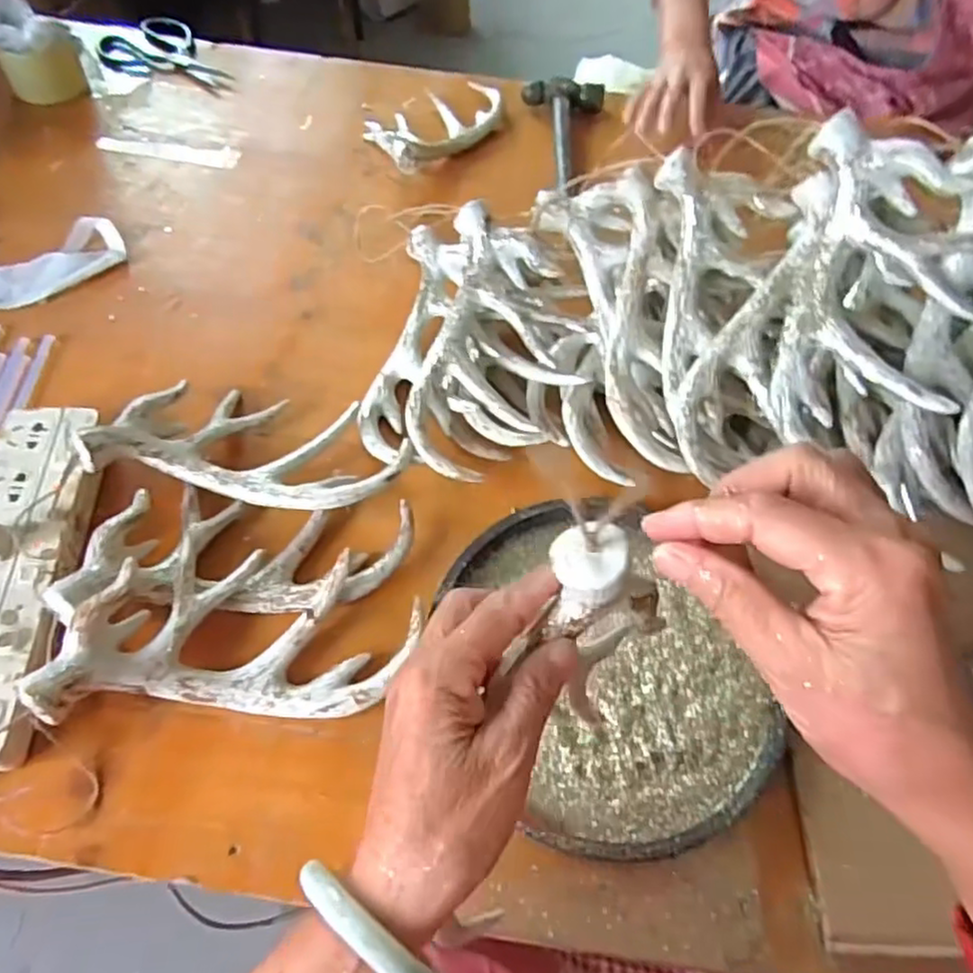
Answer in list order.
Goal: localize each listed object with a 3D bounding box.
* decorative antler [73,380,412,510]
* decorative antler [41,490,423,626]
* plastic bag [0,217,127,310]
[{"bbox_3d":[-0.174,-0.040,0.522,0.228,0.059,0.120,8,56,4],"label":"decorative antler"},{"bbox_3d":[-0.164,0.039,0.481,0.223,0.063,0.107,-5,57,-5],"label":"decorative antler"},{"bbox_3d":[-0.428,-0.208,0.651,0.158,0.014,0.095,-12,57,-10],"label":"plastic bag"}]

